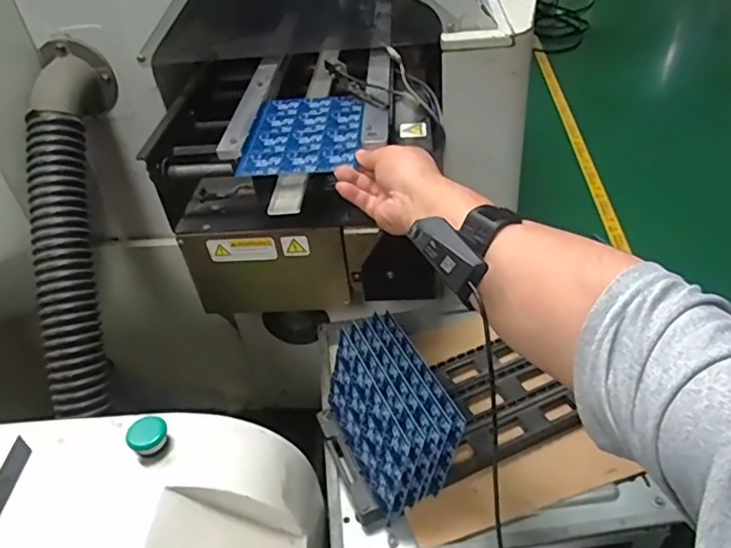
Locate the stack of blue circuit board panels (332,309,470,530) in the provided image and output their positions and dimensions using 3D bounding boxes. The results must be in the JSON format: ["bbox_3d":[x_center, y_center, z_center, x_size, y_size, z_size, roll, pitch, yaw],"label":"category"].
[{"bbox_3d":[0.027,0.165,0.695,0.099,0.124,0.188,-18,42,-16],"label":"stack of blue circuit board panels"}]

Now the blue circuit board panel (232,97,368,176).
[{"bbox_3d":[-0.074,-0.177,0.703,0.140,0.009,0.187,-1,41,7],"label":"blue circuit board panel"}]

